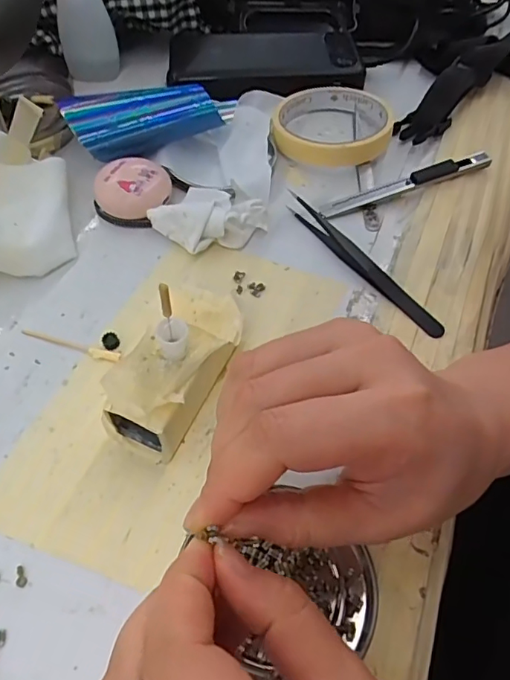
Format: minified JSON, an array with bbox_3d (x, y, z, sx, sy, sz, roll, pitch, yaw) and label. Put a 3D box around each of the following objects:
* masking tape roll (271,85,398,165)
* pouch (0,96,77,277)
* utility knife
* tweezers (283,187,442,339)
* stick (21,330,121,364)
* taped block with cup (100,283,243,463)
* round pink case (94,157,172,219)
[{"bbox_3d":[0.057,-0.162,0.381,0.084,0.021,0.087,1,55,-1],"label":"masking tape roll"},{"bbox_3d":[-0.152,-0.094,0.308,0.068,0.061,0.108,-10,56,-9],"label":"pouch"},{"bbox_3d":[0.104,-0.107,0.350,0.127,0.015,0.012,-17,58,-13],"label":"utility knife"},{"bbox_3d":[0.065,-0.051,0.313,0.016,0.011,0.131,-29,61,-20],"label":"tweezers"},{"bbox_3d":[-0.100,0.002,0.277,0.059,0.004,0.006,15,56,8],"label":"stick"},{"bbox_3d":[-0.037,0.009,0.240,0.046,0.061,0.084,26,58,15],"label":"taped block with cup"},{"bbox_3d":[-0.079,-0.097,0.334,0.043,0.026,0.041,17,57,10],"label":"round pink case"}]

